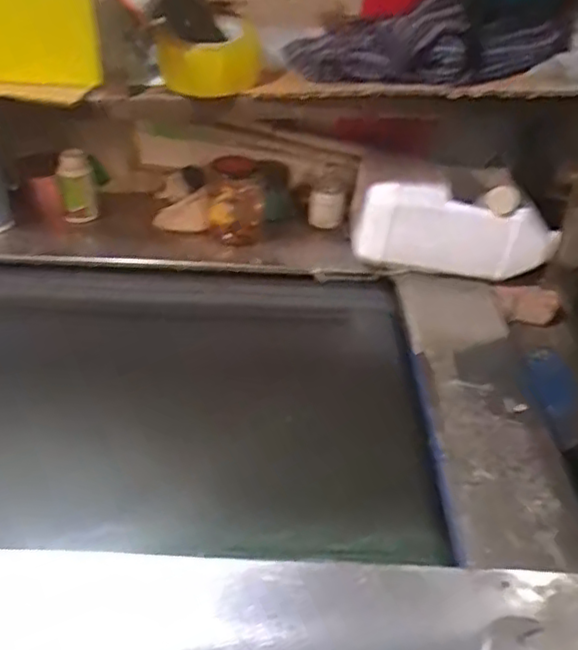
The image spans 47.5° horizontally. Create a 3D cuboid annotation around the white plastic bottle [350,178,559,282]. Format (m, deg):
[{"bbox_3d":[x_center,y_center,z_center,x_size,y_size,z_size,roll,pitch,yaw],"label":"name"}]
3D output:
[{"bbox_3d":[0.234,-0.133,0.936,0.271,0.147,0.068,2,40,-2],"label":"white plastic bottle"}]

